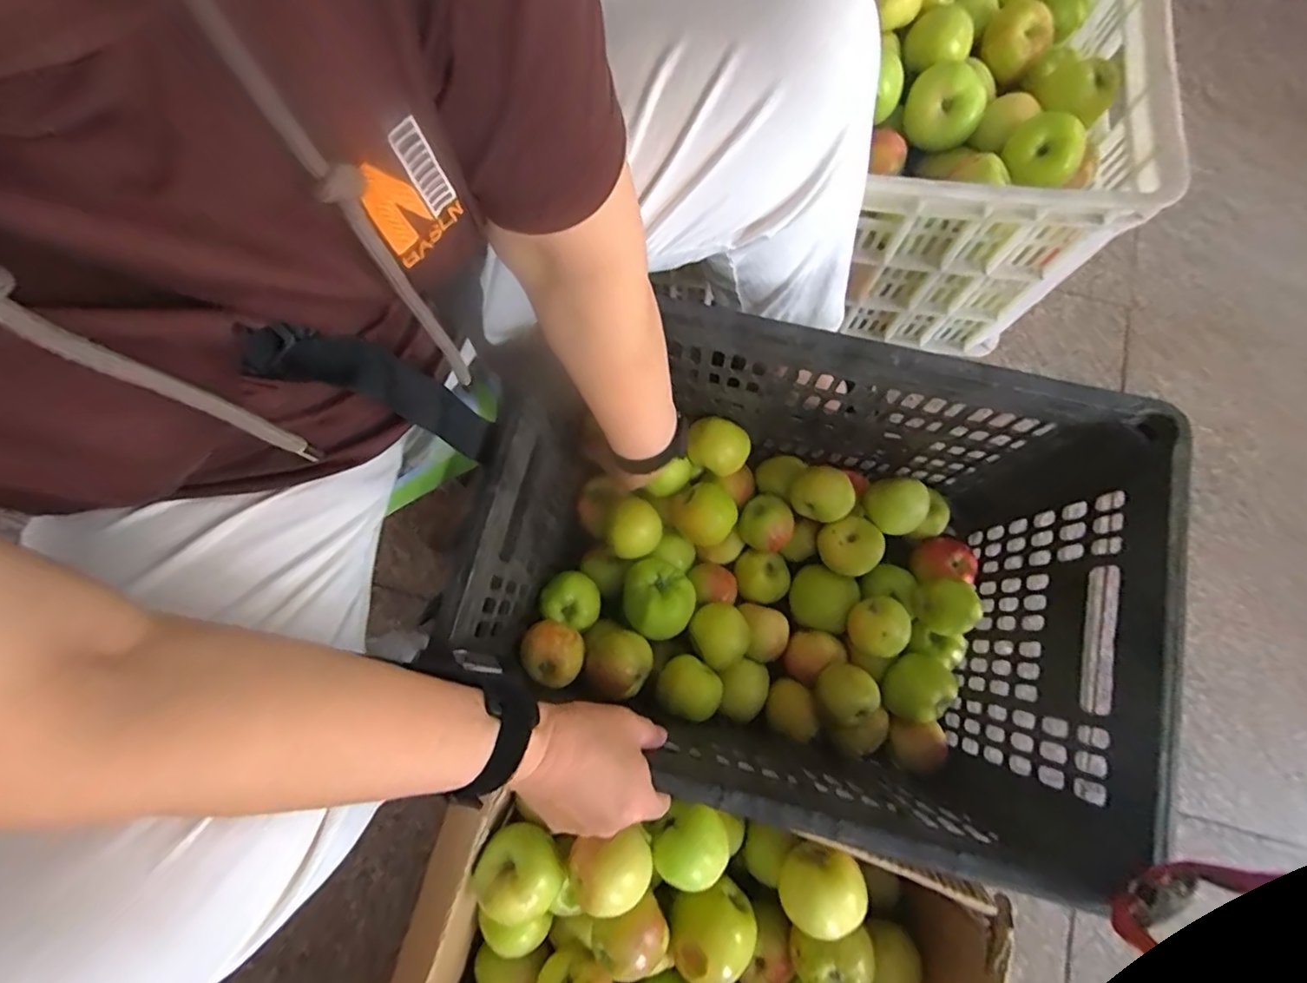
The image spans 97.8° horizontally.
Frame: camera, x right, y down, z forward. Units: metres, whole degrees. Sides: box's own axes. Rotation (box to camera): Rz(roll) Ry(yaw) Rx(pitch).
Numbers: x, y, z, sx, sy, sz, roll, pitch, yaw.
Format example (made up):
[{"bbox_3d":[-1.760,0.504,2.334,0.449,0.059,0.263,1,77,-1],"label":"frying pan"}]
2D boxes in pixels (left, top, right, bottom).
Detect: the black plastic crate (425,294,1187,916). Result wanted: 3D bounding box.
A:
[{"bbox_3d":[0.123,0.069,0.513,0.475,0.249,0.339,15,78,5],"label":"black plastic crate"}]

